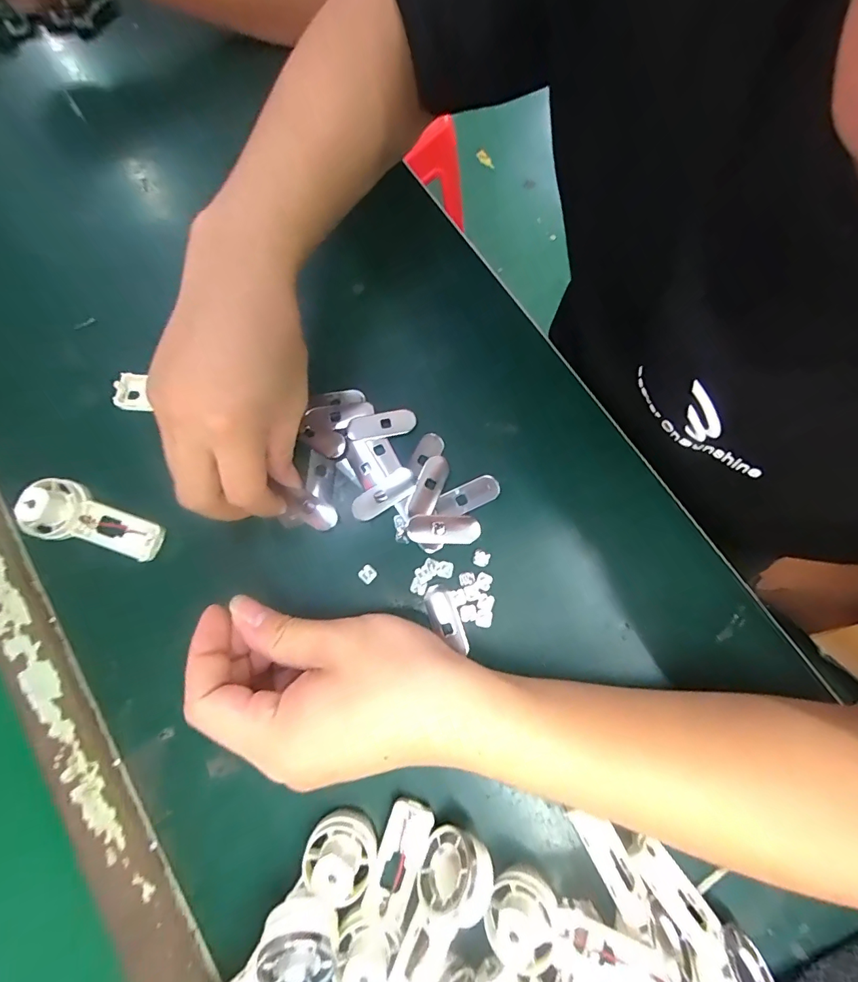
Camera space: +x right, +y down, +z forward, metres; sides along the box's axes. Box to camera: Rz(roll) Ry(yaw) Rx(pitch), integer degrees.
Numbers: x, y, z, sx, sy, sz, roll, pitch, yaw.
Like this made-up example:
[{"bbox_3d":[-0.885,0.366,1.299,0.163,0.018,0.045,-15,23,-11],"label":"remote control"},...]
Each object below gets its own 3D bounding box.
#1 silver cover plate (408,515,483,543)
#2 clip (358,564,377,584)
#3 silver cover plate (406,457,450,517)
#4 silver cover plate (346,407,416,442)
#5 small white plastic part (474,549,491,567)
[{"bbox_3d":[0.011,0.027,0.308,0.050,0.008,0.018,1,78,-1],"label":"silver cover plate"},{"bbox_3d":[-0.042,0.057,0.296,0.011,0.004,0.011,43,80,7],"label":"clip"},{"bbox_3d":[0.000,-0.003,0.311,0.019,0.004,0.048,21,78,3],"label":"silver cover plate"},{"bbox_3d":[-0.035,-0.049,0.320,0.049,0.004,0.020,-14,79,-4],"label":"silver cover plate"},{"bbox_3d":[0.037,0.047,0.303,0.011,0.004,0.011,0,78,-2],"label":"small white plastic part"}]

